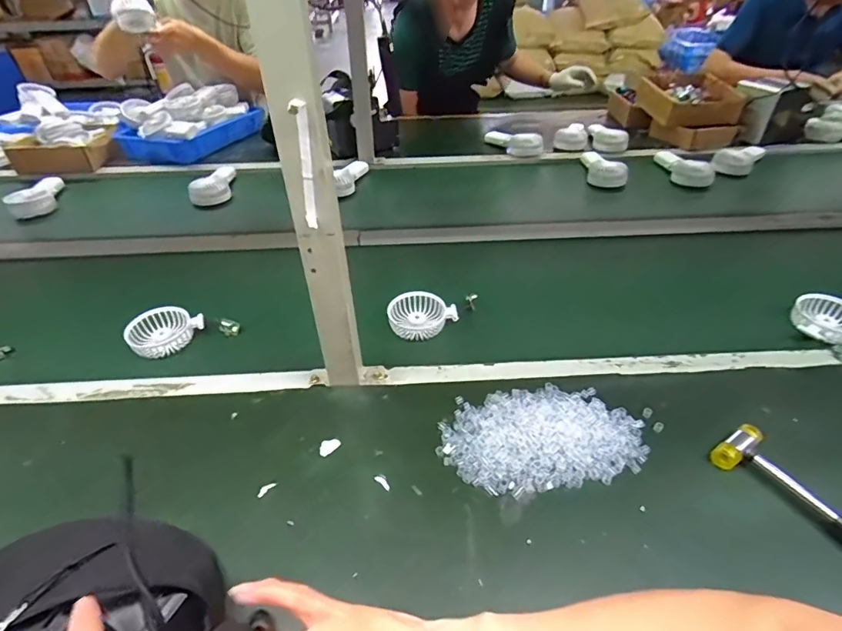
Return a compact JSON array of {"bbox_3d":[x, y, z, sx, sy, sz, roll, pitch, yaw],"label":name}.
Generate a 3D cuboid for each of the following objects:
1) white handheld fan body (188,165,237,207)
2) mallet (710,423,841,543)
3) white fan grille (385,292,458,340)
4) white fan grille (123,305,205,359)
[{"bbox_3d":[-0.495,-0.315,1.109,0.090,0.048,0.169,-9,41,-9],"label":"white handheld fan body"},{"bbox_3d":[0.415,0.210,0.454,0.058,0.026,0.240,-23,45,-24],"label":"mallet"},{"bbox_3d":[0.001,-0.002,0.731,0.102,0.027,0.083,-9,41,-9],"label":"white fan grille"},{"bbox_3d":[-0.388,0.021,0.705,0.101,0.036,0.070,-32,49,-31],"label":"white fan grille"}]

